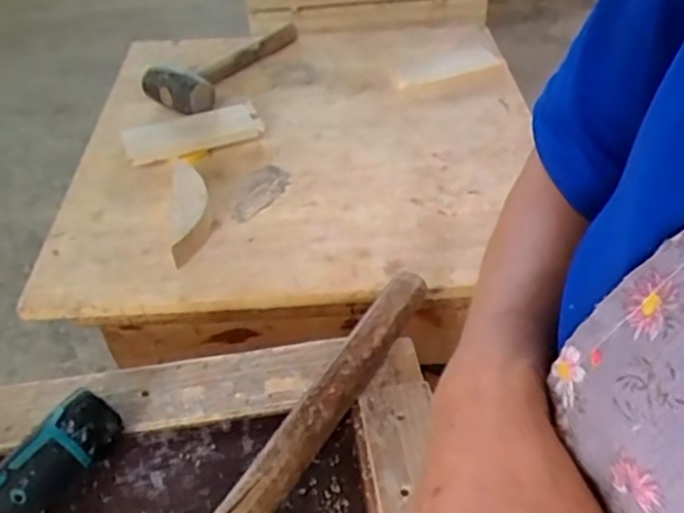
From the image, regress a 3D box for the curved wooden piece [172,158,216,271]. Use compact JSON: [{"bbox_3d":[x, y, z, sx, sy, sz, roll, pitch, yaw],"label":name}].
[{"bbox_3d":[-0.182,-0.062,0.772,0.047,0.031,0.183,-9,44,-5],"label":"curved wooden piece"}]

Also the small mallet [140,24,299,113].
[{"bbox_3d":[-0.187,-0.312,0.984,0.098,0.060,0.259,23,50,25],"label":"small mallet"}]

